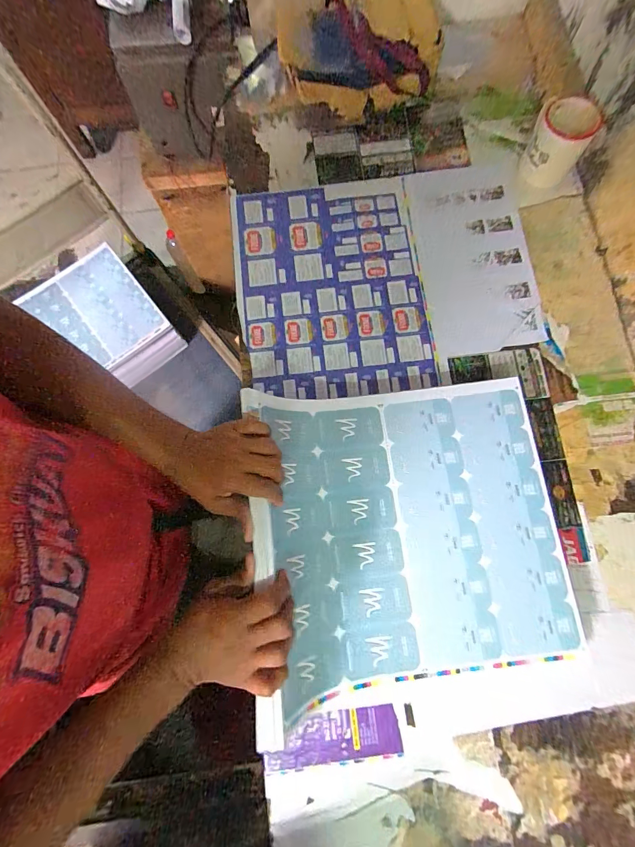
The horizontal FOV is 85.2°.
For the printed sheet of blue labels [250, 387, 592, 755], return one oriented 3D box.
[{"bbox_3d":[0.112,0.123,0.415,0.387,0.090,0.355,-6,78,-1],"label":"printed sheet of blue labels"}]

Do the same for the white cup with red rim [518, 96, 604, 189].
[{"bbox_3d":[0.373,-0.438,0.545,0.086,0.078,0.089,0,78,1],"label":"white cup with red rim"}]

